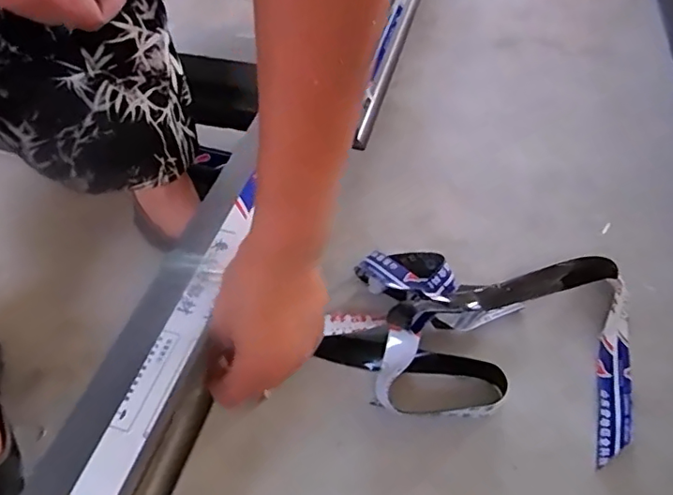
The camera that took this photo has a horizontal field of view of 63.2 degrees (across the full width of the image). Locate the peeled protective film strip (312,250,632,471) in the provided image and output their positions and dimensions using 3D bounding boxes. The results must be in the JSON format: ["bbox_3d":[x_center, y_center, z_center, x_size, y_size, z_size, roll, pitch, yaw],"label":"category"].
[{"bbox_3d":[0.148,0.072,0.581,0.321,0.055,0.234,11,50,12],"label":"peeled protective film strip"}]

